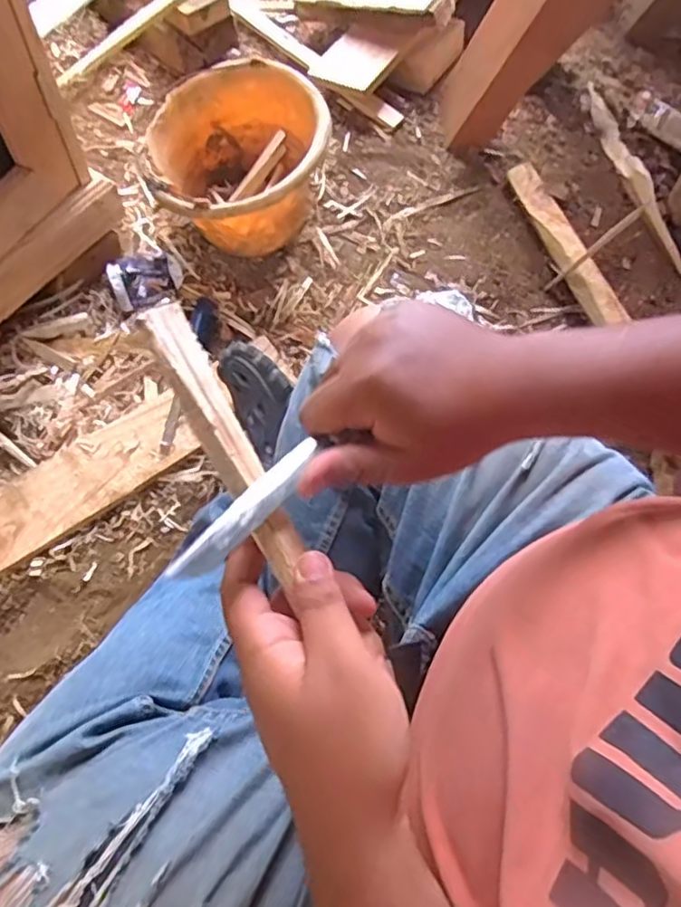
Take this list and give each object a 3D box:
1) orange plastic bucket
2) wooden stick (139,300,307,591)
[{"bbox_3d":[-0.138,-0.390,0.918,0.226,0.169,0.233,1,68,-2],"label":"orange plastic bucket"},{"bbox_3d":[-0.062,-0.007,0.349,0.024,0.010,0.166,-27,83,-12],"label":"wooden stick"}]

